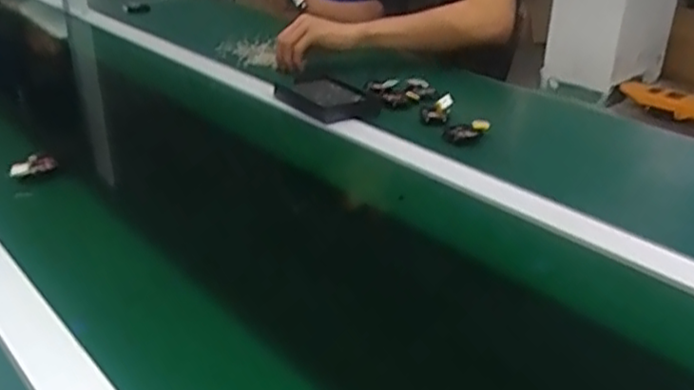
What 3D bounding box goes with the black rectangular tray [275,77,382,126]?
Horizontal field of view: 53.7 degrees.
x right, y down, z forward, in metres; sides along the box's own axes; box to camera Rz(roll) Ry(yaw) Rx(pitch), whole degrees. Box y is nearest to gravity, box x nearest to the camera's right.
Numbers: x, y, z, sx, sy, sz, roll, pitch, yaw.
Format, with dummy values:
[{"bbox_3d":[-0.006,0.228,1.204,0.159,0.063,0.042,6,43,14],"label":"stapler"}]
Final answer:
[{"bbox_3d":[-0.027,-0.130,0.918,0.094,0.022,0.147,-15,30,-27],"label":"black rectangular tray"}]

